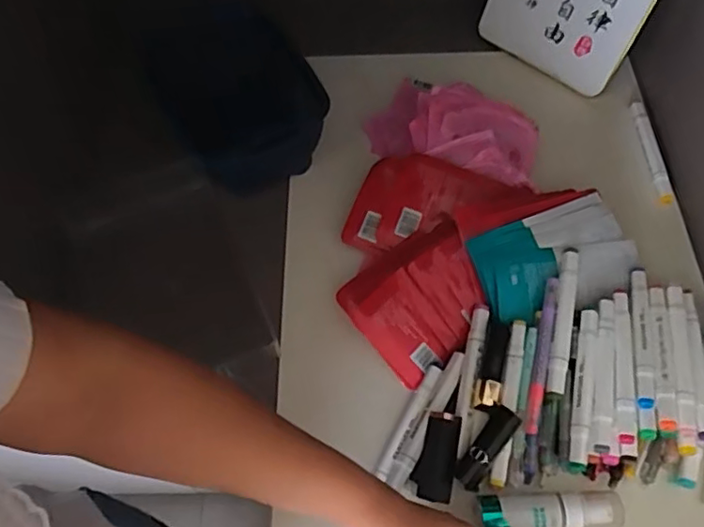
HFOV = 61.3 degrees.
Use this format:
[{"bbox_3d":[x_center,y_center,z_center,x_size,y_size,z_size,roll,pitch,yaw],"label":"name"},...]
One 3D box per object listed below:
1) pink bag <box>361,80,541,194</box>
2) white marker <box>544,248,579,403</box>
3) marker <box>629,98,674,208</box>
[{"bbox_3d":[0.119,-0.166,0.714,0.203,0.057,0.153,10,62,8],"label":"pink bag"},{"bbox_3d":[0.199,0.054,0.559,0.020,0.014,0.148,12,62,9],"label":"white marker"},{"bbox_3d":[0.355,-0.134,0.707,0.017,0.015,0.144,-3,61,0],"label":"marker"}]

